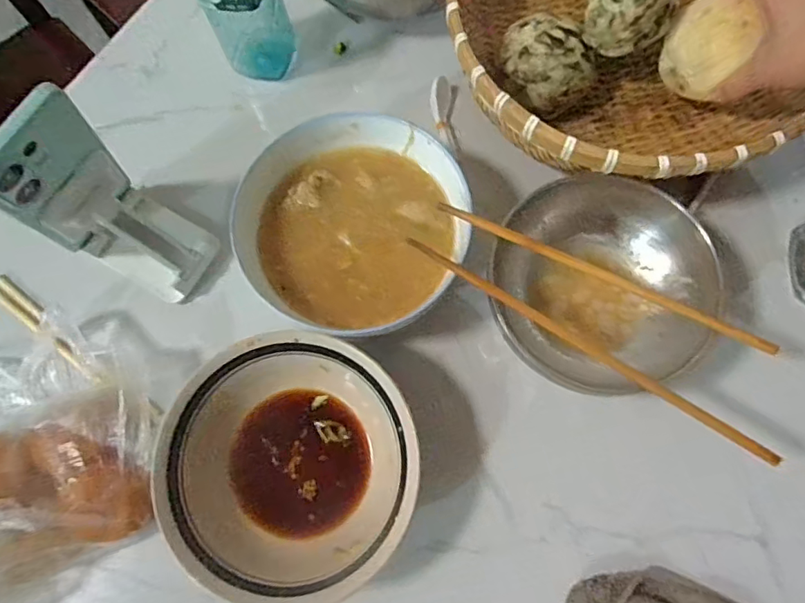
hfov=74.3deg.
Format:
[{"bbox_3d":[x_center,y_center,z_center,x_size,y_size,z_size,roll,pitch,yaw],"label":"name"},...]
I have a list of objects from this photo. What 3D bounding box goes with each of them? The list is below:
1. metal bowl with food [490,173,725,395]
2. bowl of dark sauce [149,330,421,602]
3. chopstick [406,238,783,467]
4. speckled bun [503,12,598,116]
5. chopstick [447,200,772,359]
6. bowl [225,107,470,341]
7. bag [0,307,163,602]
[{"bbox_3d":[0.145,-0.014,0.394,0.164,0.070,0.155,0,74,2],"label":"metal bowl with food"},{"bbox_3d":[-0.075,0.114,0.374,0.164,0.059,0.173,0,74,2],"label":"bowl of dark sauce"},{"bbox_3d":[0.117,0.028,0.347,0.259,0.009,0.010,33,77,10],"label":"chopstick"},{"bbox_3d":[0.117,-0.191,0.448,0.063,0.059,0.079,-43,77,-10],"label":"speckled bun"},{"bbox_3d":[0.128,-0.018,0.353,0.225,0.013,0.010,27,76,9],"label":"chopstick"},{"bbox_3d":[-0.039,-0.059,0.413,0.165,0.071,0.169,0,74,2],"label":"bowl"},{"bbox_3d":[-0.278,0.112,0.381,0.209,0.054,0.194,-33,75,-8],"label":"bag"}]

